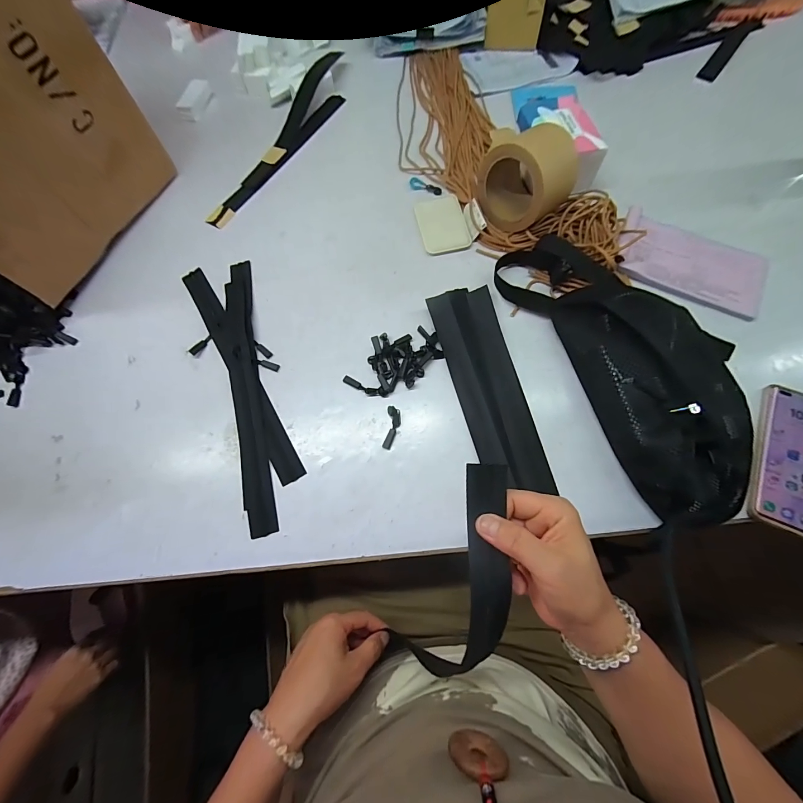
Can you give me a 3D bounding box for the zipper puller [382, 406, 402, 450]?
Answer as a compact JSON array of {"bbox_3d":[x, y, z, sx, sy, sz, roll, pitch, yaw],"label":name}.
[{"bbox_3d":[-0.011,0.032,0.413,0.017,0.005,0.052,6,71,5],"label":"zipper puller"}]

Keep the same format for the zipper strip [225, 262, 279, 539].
[{"bbox_3d":[-0.200,-0.027,0.439,0.037,0.008,0.381,-14,70,-2],"label":"zipper strip"}]

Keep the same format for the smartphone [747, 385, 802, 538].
[{"bbox_3d":[0.434,0.063,0.373,0.076,0.011,0.163,23,73,10],"label":"smartphone"}]

